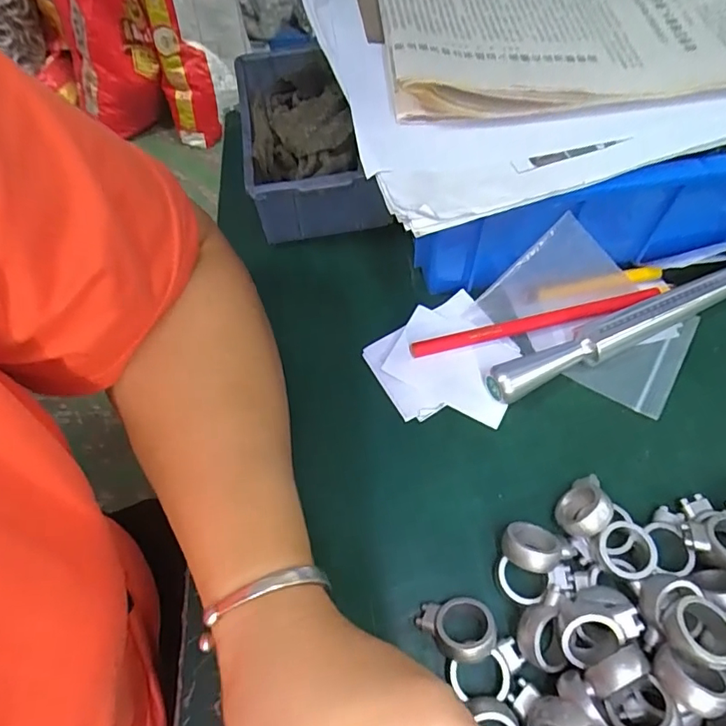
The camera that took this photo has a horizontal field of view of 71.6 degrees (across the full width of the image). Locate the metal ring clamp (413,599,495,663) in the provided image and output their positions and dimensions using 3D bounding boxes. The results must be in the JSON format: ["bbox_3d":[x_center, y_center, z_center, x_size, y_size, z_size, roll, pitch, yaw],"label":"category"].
[{"bbox_3d":[0.041,0.118,0.222,0.032,0.014,0.025,-8,61,-3],"label":"metal ring clamp"}]

